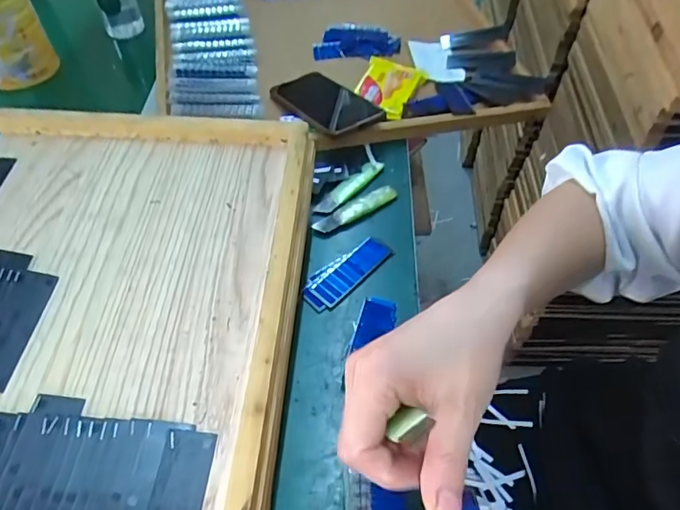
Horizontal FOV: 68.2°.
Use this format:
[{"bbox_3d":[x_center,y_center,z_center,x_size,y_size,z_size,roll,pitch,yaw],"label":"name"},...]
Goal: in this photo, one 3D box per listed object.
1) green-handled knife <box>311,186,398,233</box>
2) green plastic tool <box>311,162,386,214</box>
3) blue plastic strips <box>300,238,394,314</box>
[{"bbox_3d":[0.018,-0.050,0.544,0.102,0.011,0.021,-31,58,-21],"label":"green-handled knife"},{"bbox_3d":[0.011,-0.077,0.565,0.021,0.015,0.099,36,61,24],"label":"green plastic tool"},{"bbox_3d":[0.005,0.016,0.496,0.099,0.004,0.038,-38,61,-24],"label":"blue plastic strips"}]

